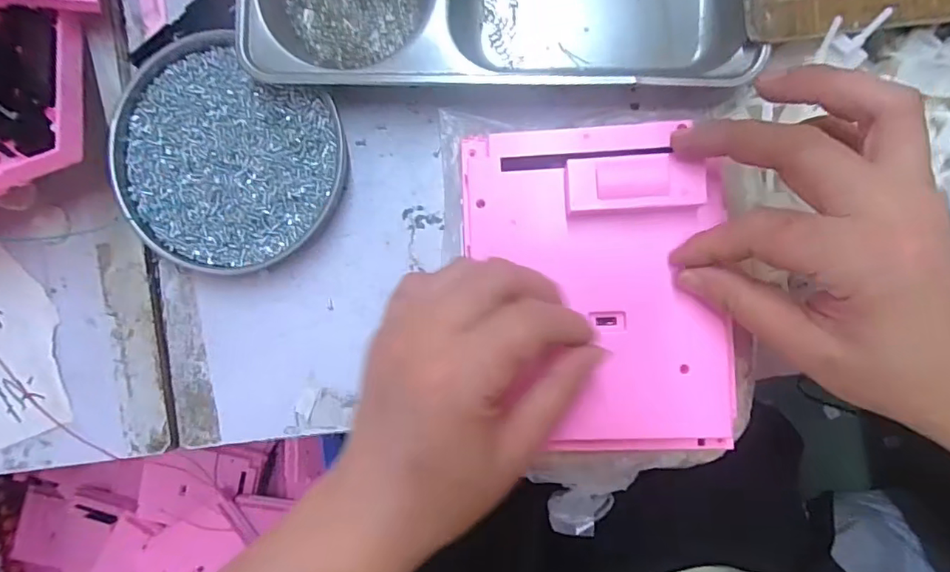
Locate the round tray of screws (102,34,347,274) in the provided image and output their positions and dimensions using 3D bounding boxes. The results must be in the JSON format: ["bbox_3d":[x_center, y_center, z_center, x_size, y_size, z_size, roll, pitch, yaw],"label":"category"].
[{"bbox_3d":[-0.149,-0.074,0.319,0.132,0.016,0.123,0,91,5],"label":"round tray of screws"}]

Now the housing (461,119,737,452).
[{"bbox_3d":[0.058,0.002,0.254,0.118,0.025,0.159,-4,90,5],"label":"housing"}]

